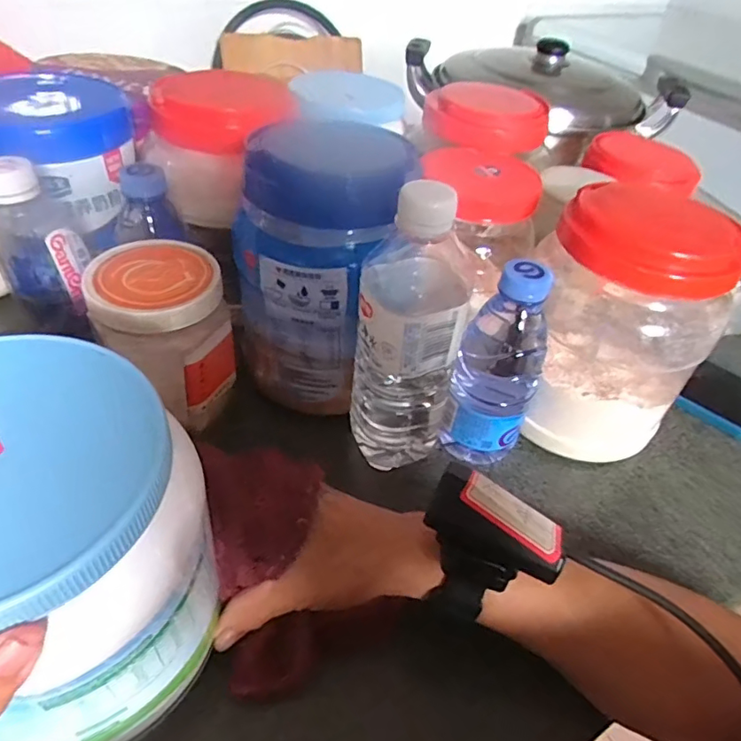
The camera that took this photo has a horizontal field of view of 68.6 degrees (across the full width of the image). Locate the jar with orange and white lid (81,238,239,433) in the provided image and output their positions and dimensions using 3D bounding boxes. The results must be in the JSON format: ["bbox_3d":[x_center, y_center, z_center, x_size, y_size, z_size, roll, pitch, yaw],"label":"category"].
[{"bbox_3d":[-0.145,-0.019,0.396,0.086,0.119,0.081,4,43,-4],"label":"jar with orange and white lid"}]

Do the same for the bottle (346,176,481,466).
[{"bbox_3d":[0.027,-0.022,0.363,0.072,0.209,0.068,13,43,5],"label":"bottle"}]

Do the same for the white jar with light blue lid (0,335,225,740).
[{"bbox_3d":[-0.136,0.077,0.234,0.119,0.135,0.118,4,43,-4],"label":"white jar with light blue lid"}]

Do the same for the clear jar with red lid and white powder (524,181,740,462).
[{"bbox_3d":[0.182,-0.036,0.415,0.121,0.188,0.123,4,43,-4],"label":"clear jar with red lid and white powder"}]

